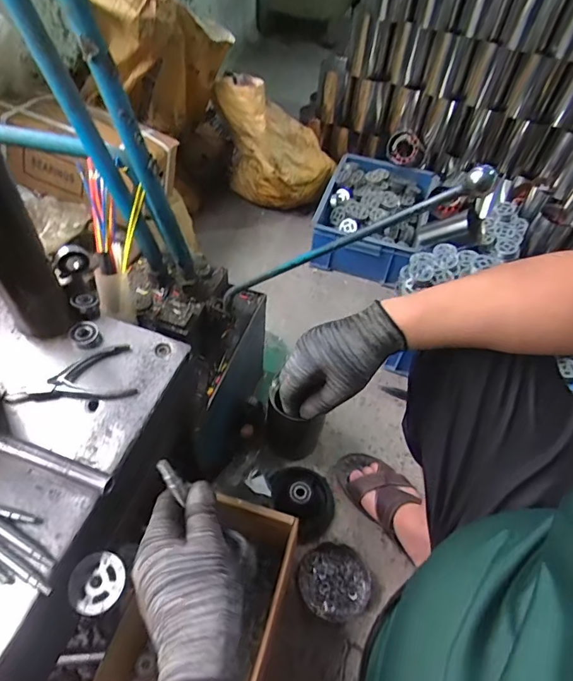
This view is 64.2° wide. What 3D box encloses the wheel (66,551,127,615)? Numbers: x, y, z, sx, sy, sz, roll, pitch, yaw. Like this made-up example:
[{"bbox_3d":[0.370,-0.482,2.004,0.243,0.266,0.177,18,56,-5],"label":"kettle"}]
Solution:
[{"bbox_3d":[-0.182,0.232,0.439,0.050,0.008,0.052,2,52,-3],"label":"wheel"}]

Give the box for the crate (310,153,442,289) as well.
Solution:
[{"bbox_3d":[0.263,-0.378,1.385,0.303,0.161,0.440,19,53,10],"label":"crate"}]

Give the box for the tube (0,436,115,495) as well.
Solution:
[{"bbox_3d":[-0.237,0.119,0.454,0.137,0.013,0.019,17,52,9],"label":"tube"}]

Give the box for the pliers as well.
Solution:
[{"bbox_3d":[-0.247,0.049,0.523,0.137,0.013,0.070,-15,54,-16],"label":"pliers"}]

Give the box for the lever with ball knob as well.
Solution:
[{"bbox_3d":[0.044,-0.107,0.576,0.027,0.433,0.022,48,50,-23],"label":"lever with ball knob"}]

